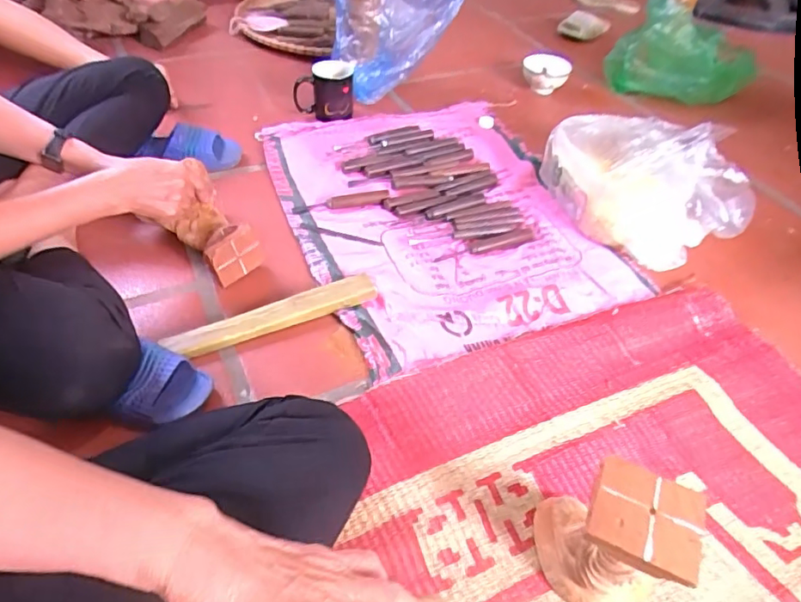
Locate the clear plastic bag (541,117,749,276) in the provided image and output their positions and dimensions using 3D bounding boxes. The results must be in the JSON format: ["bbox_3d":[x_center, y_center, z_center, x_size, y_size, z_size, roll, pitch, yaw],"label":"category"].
[{"bbox_3d":[0.395,-0.204,0.875,0.237,0.142,0.272,-22,52,-22],"label":"clear plastic bag"}]

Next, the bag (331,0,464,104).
[{"bbox_3d":[0.003,-0.554,1.100,0.263,0.257,0.135,-13,49,-15],"label":"bag"}]

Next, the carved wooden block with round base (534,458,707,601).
[{"bbox_3d":[0.176,0.205,0.469,0.101,0.172,0.093,21,49,16],"label":"carved wooden block with round base"}]

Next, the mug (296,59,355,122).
[{"bbox_3d":[-0.148,-0.410,1.060,0.112,0.096,0.078,4,46,0],"label":"mug"}]

